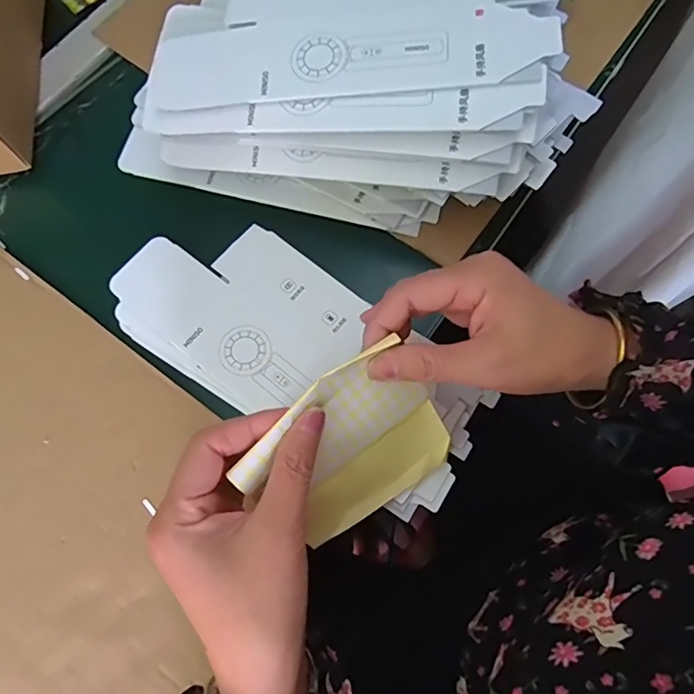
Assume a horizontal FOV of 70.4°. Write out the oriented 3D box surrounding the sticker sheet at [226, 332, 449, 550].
[{"bbox_3d":[0.007,0.065,0.292,0.111,0.112,0.021,-35,36,-6],"label":"sticker sheet"}]

